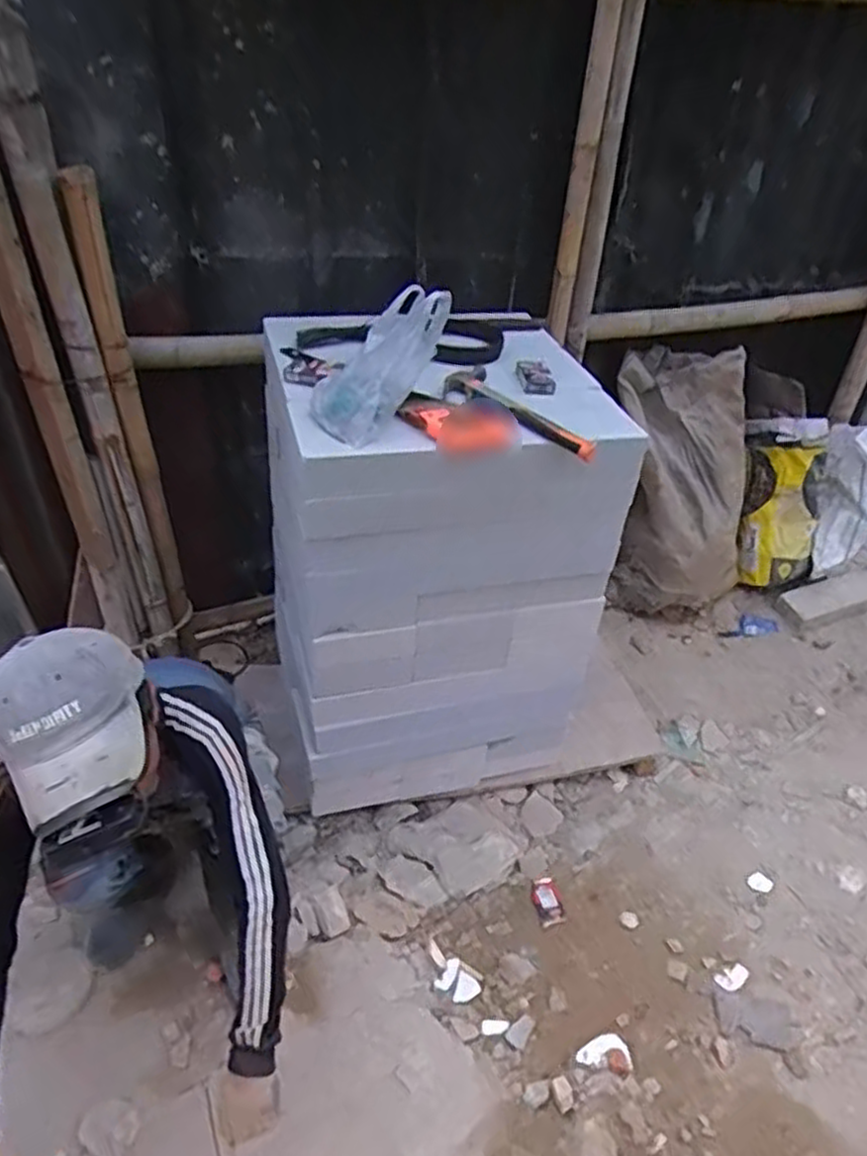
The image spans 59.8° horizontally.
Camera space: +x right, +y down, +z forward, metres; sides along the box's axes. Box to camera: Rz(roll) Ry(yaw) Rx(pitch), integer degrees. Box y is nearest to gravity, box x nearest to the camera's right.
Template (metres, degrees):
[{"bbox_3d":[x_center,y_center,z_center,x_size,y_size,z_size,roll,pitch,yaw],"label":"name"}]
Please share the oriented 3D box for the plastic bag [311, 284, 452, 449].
[{"bbox_3d":[-0.090,-0.355,1.235,0.154,0.089,0.284,33,83,33],"label":"plastic bag"}]

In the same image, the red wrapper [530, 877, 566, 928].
[{"bbox_3d":[0.244,0.696,1.619,0.060,0.007,0.107,-7,37,-14],"label":"red wrapper"}]

